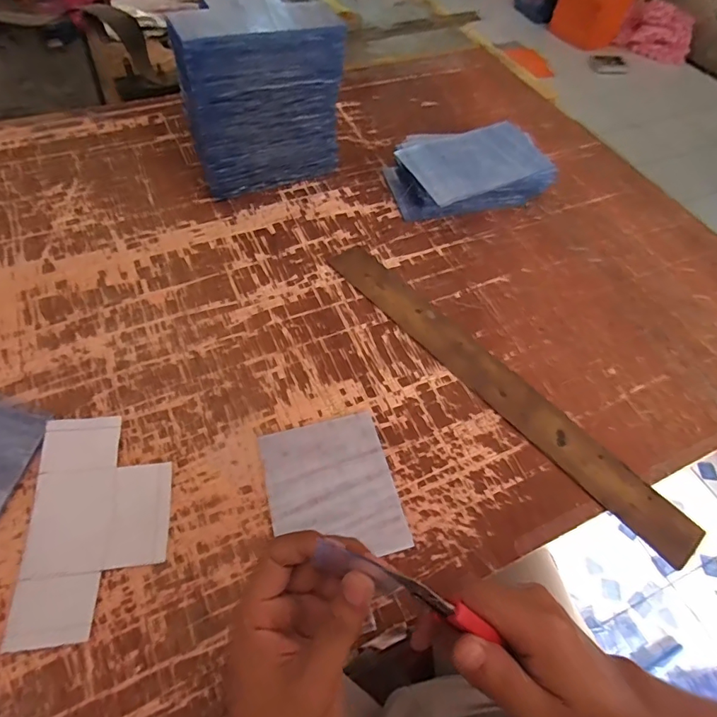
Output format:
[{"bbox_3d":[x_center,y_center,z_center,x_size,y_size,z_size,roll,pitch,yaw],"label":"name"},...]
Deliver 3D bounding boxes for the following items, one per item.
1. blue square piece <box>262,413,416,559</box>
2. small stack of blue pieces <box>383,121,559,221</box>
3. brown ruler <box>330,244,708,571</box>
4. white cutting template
[{"bbox_3d":[-0.023,0.112,0.392,0.105,0.010,0.121,-13,62,-10],"label":"blue square piece"},{"bbox_3d":[0.140,-0.246,0.600,0.194,0.052,0.136,-17,60,-14],"label":"small stack of blue pieces"},{"bbox_3d":[0.130,0.017,0.458,0.049,0.005,0.433,-36,66,-23],"label":"brown ruler"},{"bbox_3d":[-0.205,0.126,0.360,0.103,0.007,0.165,-5,62,-7],"label":"white cutting template"}]

